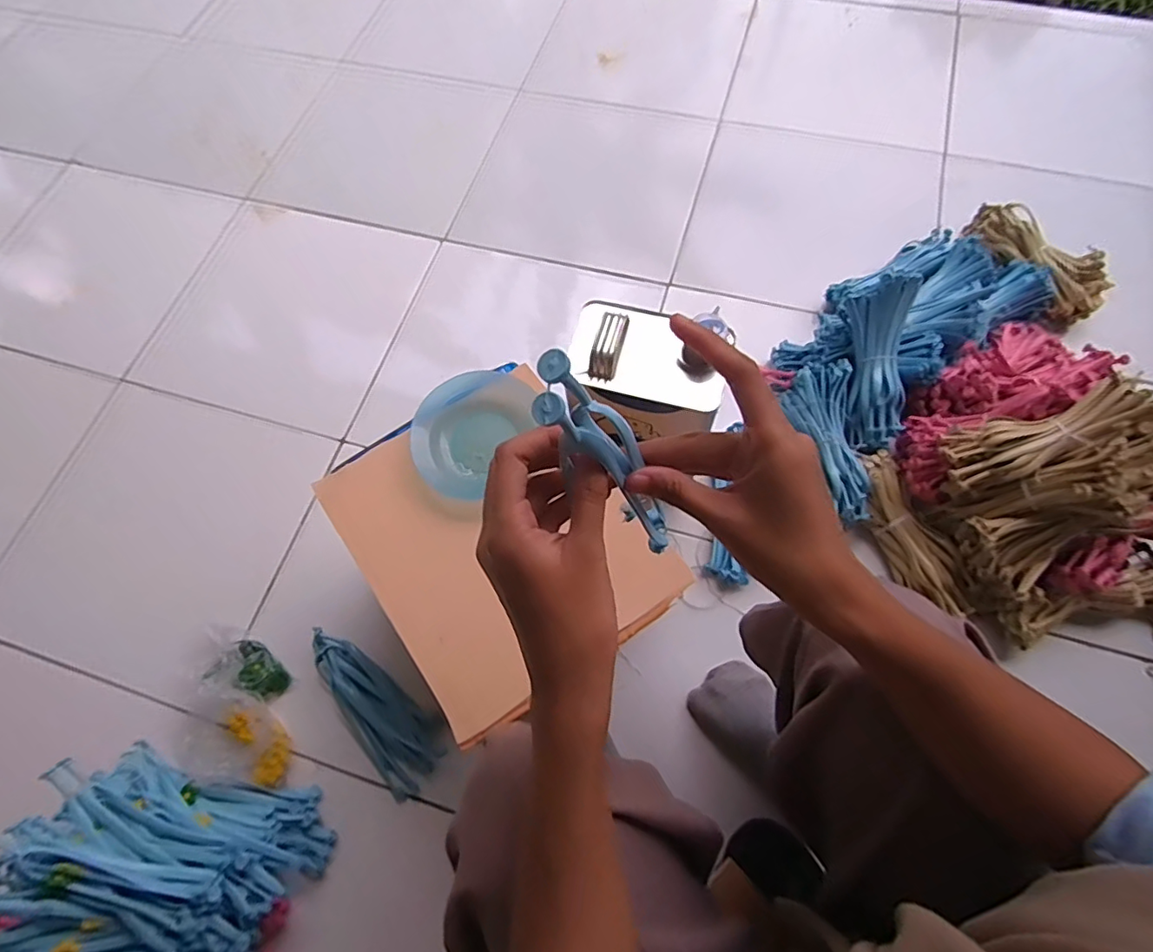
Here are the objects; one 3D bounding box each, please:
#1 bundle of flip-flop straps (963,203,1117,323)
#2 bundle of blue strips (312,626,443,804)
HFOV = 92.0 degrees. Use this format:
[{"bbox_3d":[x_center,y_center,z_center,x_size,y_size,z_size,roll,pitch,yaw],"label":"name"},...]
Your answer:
[{"bbox_3d":[0.692,-0.332,0.844,0.086,0.054,0.231,-35,71,-10],"label":"bundle of flip-flop straps"},{"bbox_3d":[-0.254,0.282,0.694,0.079,0.047,0.222,-39,72,-12],"label":"bundle of blue strips"}]

